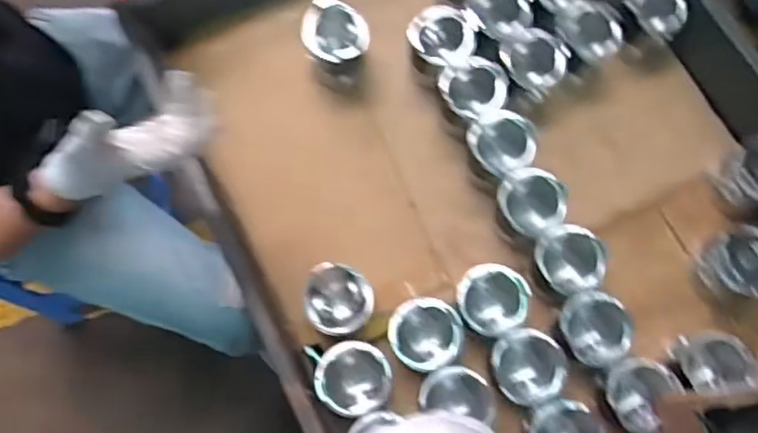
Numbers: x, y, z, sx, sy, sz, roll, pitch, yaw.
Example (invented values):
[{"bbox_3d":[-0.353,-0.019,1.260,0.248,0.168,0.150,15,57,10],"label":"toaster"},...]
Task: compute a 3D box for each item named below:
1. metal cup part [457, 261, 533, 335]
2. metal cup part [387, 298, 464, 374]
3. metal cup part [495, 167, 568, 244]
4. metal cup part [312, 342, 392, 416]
[{"bbox_3d":[0.137,0.104,0.756,0.083,0.069,0.081,0,76,0],"label":"metal cup part"},{"bbox_3d":[0.054,0.144,0.741,0.079,0.079,0.083,0,76,0],"label":"metal cup part"},{"bbox_3d":[0.191,-0.016,0.779,0.080,0.058,0.083,0,76,0],"label":"metal cup part"},{"bbox_3d":[-0.030,0.194,0.732,0.087,0.070,0.081,0,76,0],"label":"metal cup part"}]

